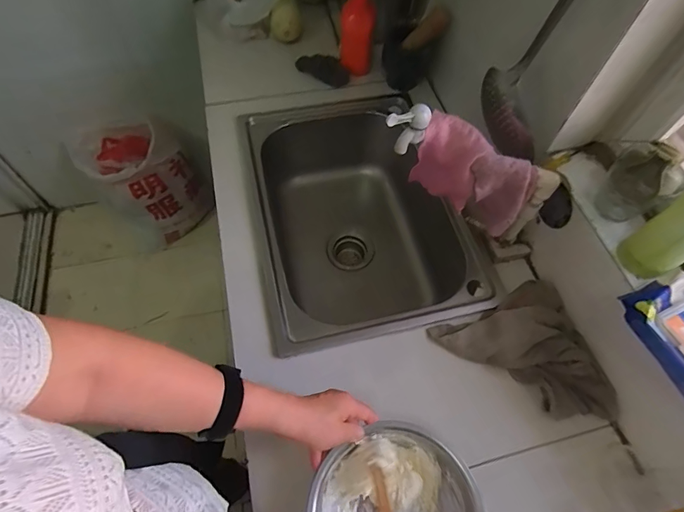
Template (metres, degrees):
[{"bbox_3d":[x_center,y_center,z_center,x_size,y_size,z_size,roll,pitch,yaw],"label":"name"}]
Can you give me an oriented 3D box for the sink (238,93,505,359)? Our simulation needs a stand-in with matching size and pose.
[{"bbox_3d":[0.021,-0.051,0.861,0.399,0.272,0.556,-13,62,-9],"label":"sink"}]

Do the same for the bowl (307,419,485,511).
[{"bbox_3d":[0.063,0.317,0.492,0.199,0.079,0.181,1,61,-2],"label":"bowl"}]

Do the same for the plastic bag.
[{"bbox_3d":[-0.730,-0.302,1.521,0.386,0.393,0.404,-30,66,-18],"label":"plastic bag"}]

